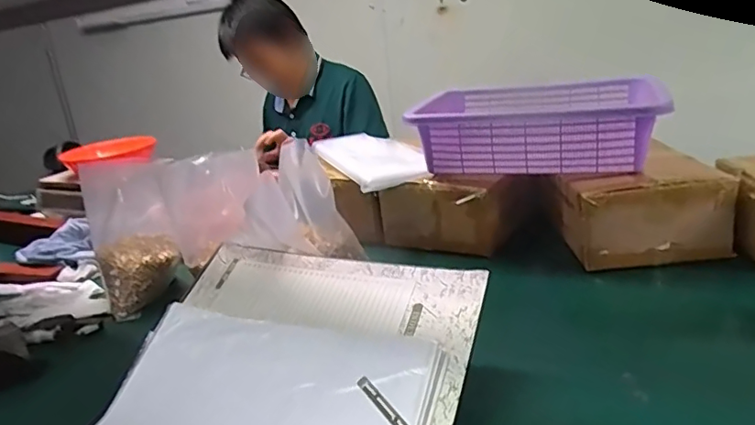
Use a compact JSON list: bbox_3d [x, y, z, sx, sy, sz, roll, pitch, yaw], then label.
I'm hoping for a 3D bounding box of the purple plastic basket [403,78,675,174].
[{"bbox_3d":[0.256,-0.144,0.903,0.345,0.096,0.261,0,19,20],"label":"purple plastic basket"}]

